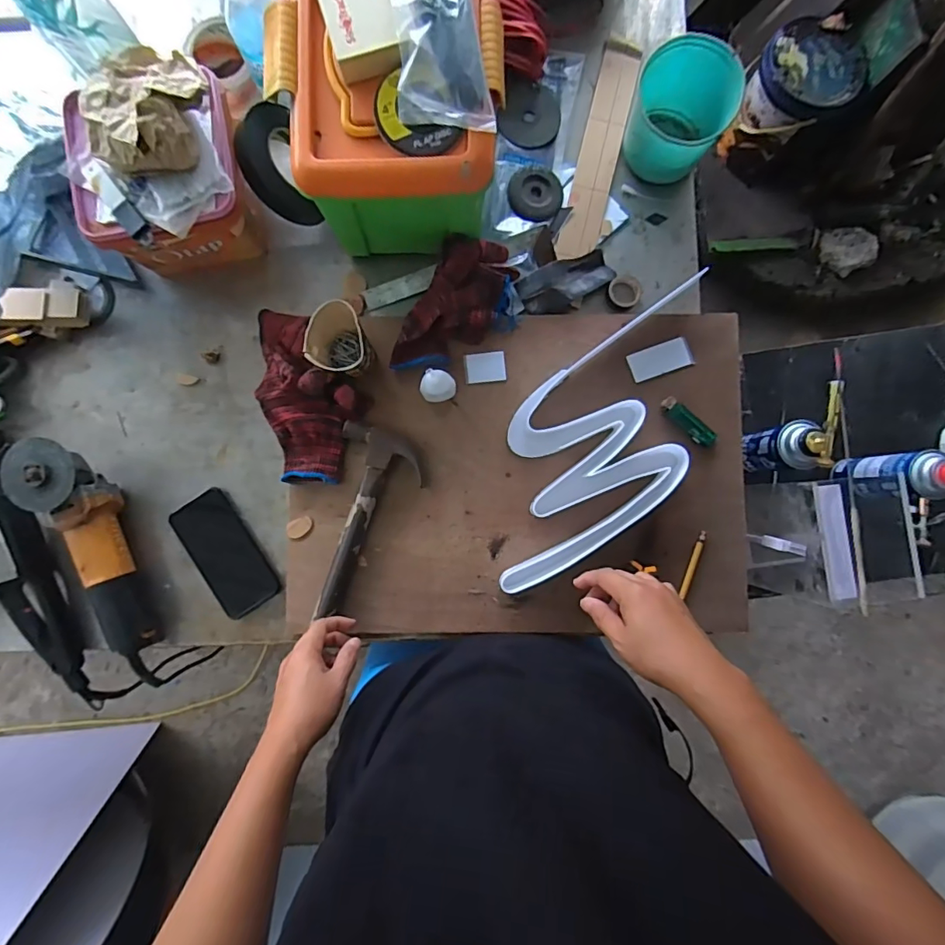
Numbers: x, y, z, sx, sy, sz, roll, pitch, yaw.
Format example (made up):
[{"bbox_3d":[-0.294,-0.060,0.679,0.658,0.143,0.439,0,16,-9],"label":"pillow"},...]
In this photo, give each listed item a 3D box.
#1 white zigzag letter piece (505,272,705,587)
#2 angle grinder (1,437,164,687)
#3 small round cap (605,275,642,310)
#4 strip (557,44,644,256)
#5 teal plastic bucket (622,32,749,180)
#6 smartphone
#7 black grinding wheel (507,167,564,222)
[{"bbox_3d":[0.173,-0.044,0.649,0.414,0.042,0.205,-37,88,-1],"label":"white zigzag letter piece"},{"bbox_3d":[-0.488,0.101,0.655,0.082,0.083,0.300,-18,102,0],"label":"angle grinder"},{"bbox_3d":[0.206,-0.245,0.692,0.050,0.018,0.043,-41,88,-1],"label":"small round cap"},{"bbox_3d":[0.176,-0.441,0.703,0.052,0.010,0.321,14,87,2],"label":"strip"},{"bbox_3d":[0.266,-0.455,0.650,0.109,0.103,0.118,0,88,1],"label":"teal plastic bucket"},{"bbox_3d":[-0.330,0.107,0.682,0.080,0.015,0.165,-33,88,-1],"label":"smartphone"},{"bbox_3d":[0.087,-0.383,0.701,0.074,0.008,0.076,0,88,1],"label":"black grinding wheel"}]

